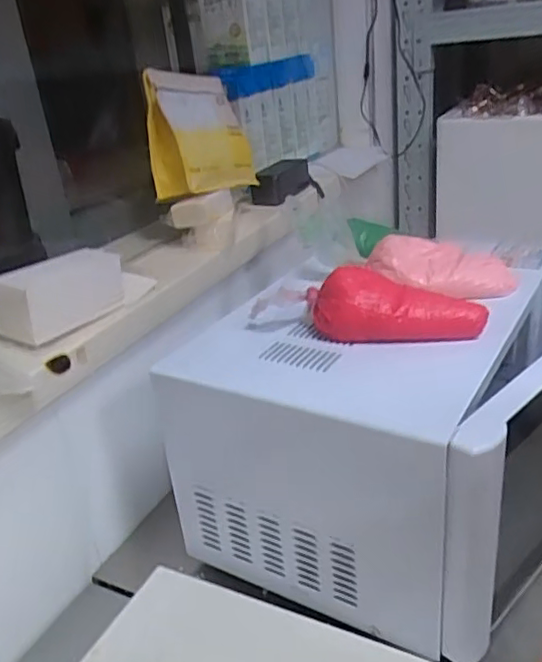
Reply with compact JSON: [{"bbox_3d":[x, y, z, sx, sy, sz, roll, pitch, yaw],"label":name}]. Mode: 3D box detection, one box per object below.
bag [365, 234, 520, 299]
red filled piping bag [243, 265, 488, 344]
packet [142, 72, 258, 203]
[{"bbox_3d":[0.189,-0.068,0.695,0.163,0.043,0.093,13,29,9],"label":"bag"},{"bbox_3d":[0.092,-0.027,0.622,0.233,0.052,0.068,2,27,17],"label":"red filled piping bag"},{"bbox_3d":[-0.096,-0.277,0.879,0.070,0.168,0.189,-11,8,37],"label":"packet"}]

